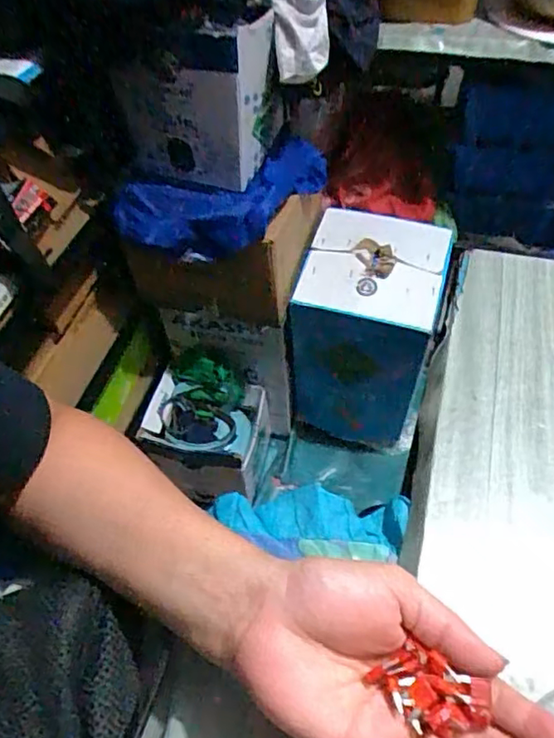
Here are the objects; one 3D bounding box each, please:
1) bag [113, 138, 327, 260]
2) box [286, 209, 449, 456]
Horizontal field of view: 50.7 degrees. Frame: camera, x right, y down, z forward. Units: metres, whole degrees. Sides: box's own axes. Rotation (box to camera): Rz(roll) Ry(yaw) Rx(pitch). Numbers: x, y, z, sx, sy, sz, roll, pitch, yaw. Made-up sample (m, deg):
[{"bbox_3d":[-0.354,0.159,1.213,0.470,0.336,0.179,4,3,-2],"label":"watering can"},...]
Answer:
[{"bbox_3d":[-0.073,-0.261,0.919,0.351,0.114,0.151,-16,53,-10],"label":"bag"},{"bbox_3d":[0.185,-0.059,1.220,0.248,0.458,0.248,16,54,15],"label":"box"}]

